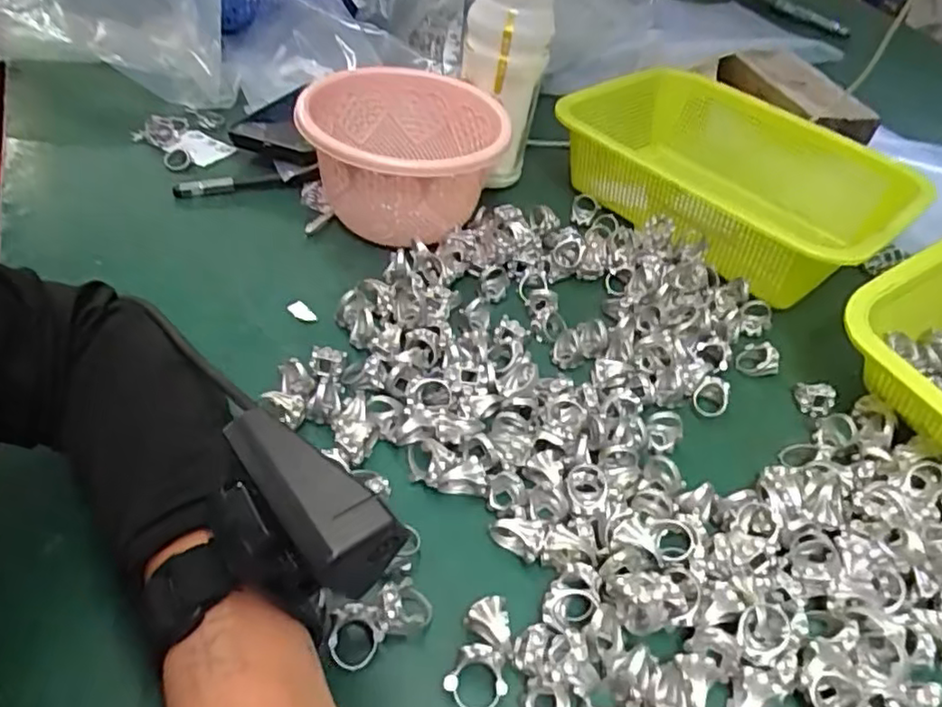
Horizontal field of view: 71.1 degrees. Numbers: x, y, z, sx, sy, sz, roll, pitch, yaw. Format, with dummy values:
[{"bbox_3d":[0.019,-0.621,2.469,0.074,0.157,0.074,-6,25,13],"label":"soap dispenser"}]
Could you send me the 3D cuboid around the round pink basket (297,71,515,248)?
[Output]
[{"bbox_3d":[-0.052,-0.140,0.493,0.142,0.086,0.146,9,45,1],"label":"round pink basket"}]

